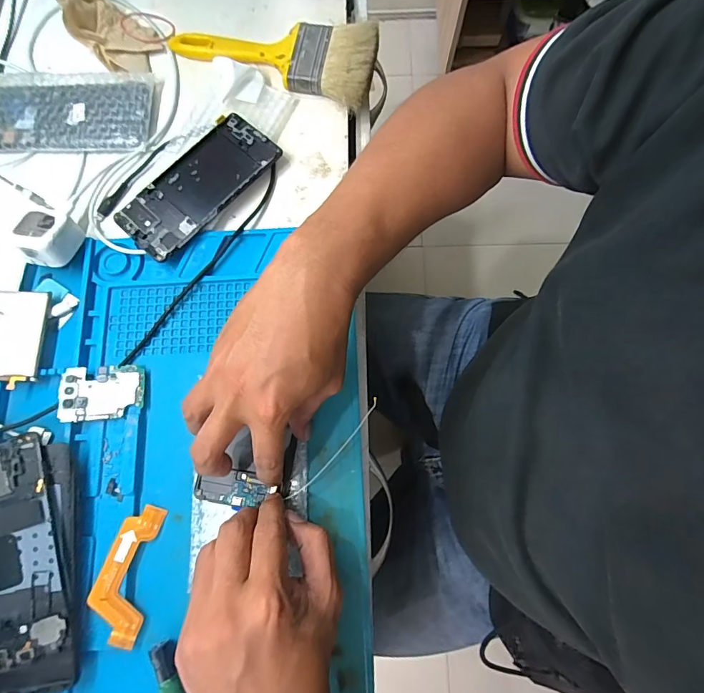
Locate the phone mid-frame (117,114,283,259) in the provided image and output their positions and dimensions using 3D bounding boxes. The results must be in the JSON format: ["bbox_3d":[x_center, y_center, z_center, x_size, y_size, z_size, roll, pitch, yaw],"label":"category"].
[{"bbox_3d":[-0.149,-0.156,0.402,0.077,0.014,0.159,41,80,10],"label":"phone mid-frame"}]

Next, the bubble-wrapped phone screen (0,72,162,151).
[{"bbox_3d":[-0.291,-0.244,0.425,0.168,0.015,0.092,0,76,1],"label":"bubble-wrapped phone screen"}]

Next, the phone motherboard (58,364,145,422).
[{"bbox_3d":[-0.212,0.039,0.352,0.064,0.004,0.045,-3,72,-9],"label":"phone motherboard"}]

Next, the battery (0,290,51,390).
[{"bbox_3d":[-0.305,-0.009,0.362,0.060,0.007,0.083,1,77,-8],"label":"battery"}]

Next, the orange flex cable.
[{"bbox_3d":[-0.176,0.175,0.320,0.039,0.004,0.096,10,73,-9],"label":"orange flex cable"}]

